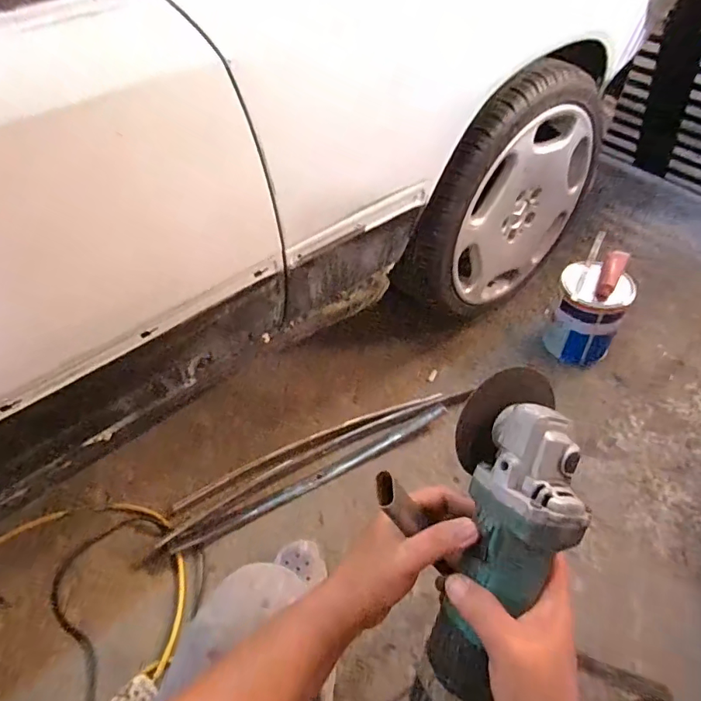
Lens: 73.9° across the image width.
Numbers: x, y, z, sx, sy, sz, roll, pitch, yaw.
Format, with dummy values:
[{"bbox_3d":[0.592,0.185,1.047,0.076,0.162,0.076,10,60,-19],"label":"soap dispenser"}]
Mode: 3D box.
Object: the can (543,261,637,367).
[{"bbox_3d":[0.598,-0.076,1.192,0.163,0.235,0.157,-2,50,3],"label":"can"}]

